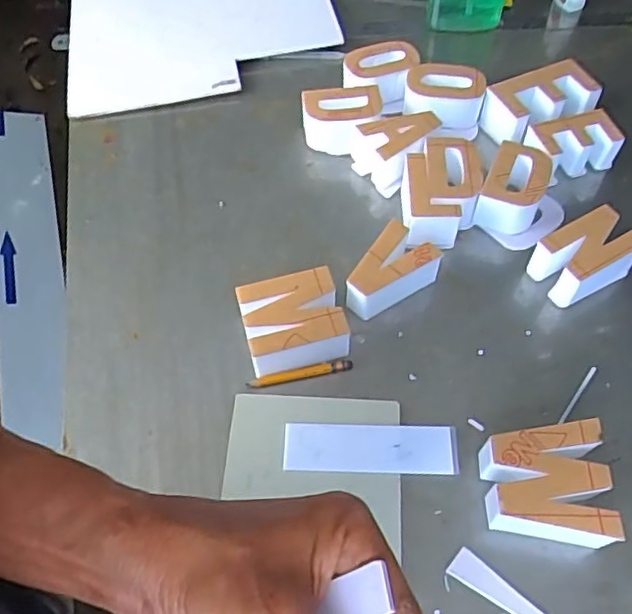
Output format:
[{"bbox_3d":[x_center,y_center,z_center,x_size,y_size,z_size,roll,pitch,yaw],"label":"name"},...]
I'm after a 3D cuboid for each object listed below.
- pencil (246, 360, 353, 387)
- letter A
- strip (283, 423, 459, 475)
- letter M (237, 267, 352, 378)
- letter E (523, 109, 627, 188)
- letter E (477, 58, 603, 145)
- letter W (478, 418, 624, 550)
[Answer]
[{"bbox_3d":[-0.013,0.058,0.528,0.090,0.006,0.008,-10,58,-6],"label":"pencil"},{"bbox_3d":[0.087,-0.170,0.649,0.083,0.050,0.064,-34,63,-19],"label":"letter A"},{"bbox_3d":[0.044,0.113,0.491,0.136,0.004,0.040,1,57,1],"label":"strip"},{"bbox_3d":[-0.020,0.014,0.533,0.081,0.044,0.072,-12,58,-7],"label":"letter M"},{"bbox_3d":[0.271,-0.171,0.643,0.098,0.040,0.050,-12,58,-7],"label":"letter E"},{"bbox_3d":[0.244,-0.218,0.679,0.131,0.051,0.076,-23,60,-14],"label":"letter E"},{"bbox_3d":[0.168,0.131,0.455,0.089,0.046,0.082,2,57,2],"label":"letter W"}]

